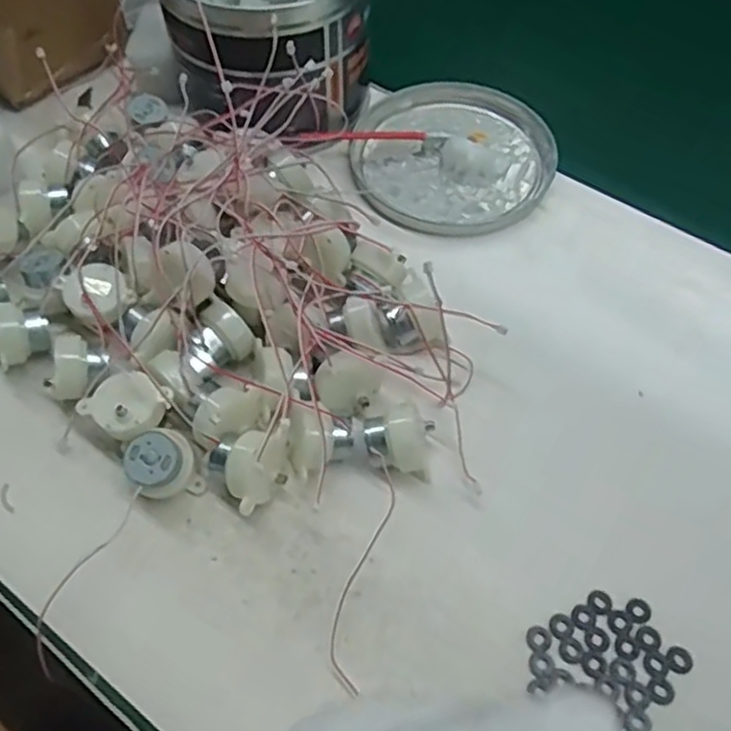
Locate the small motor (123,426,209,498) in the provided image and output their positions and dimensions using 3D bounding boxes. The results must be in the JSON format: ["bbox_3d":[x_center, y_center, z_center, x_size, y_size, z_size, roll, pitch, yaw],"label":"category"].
[{"bbox_3d":[-0.093,0.046,0.327,0.029,0.023,0.031,-13,80,-8],"label":"small motor"}]

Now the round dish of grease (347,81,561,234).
[{"bbox_3d":[0.056,-0.140,0.464,0.129,0.020,0.133,0,56,1],"label":"round dish of grease"}]

